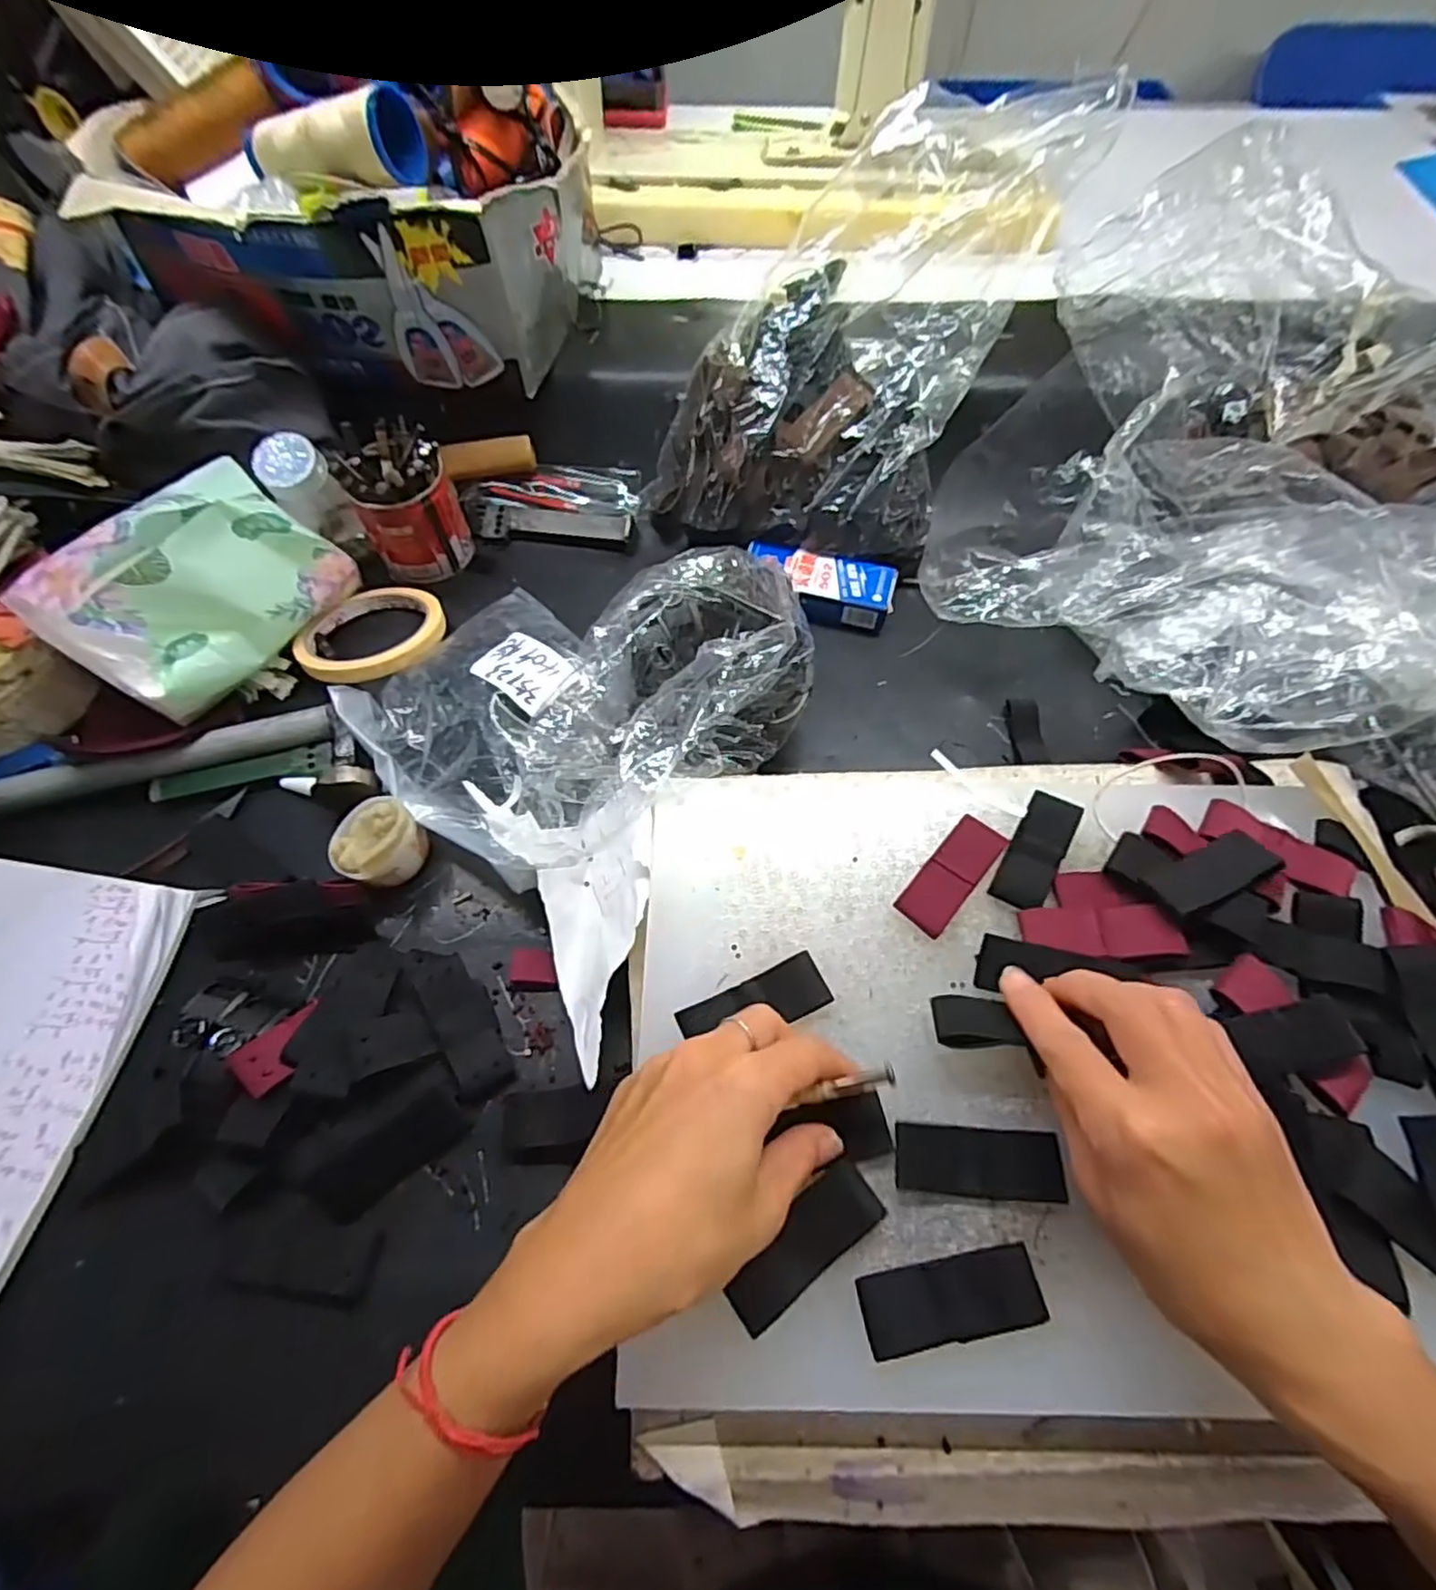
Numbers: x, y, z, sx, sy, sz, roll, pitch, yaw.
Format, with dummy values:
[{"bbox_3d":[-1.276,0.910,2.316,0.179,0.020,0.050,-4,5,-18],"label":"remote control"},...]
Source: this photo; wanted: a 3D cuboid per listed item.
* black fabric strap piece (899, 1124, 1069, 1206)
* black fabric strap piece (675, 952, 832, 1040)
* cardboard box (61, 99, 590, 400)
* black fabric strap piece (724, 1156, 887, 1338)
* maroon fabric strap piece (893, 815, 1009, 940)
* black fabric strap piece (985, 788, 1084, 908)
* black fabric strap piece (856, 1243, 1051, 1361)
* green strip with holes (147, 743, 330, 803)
[{"bbox_3d":[0.104,0.147,0.275,0.064,0.004,0.024,2,60,5],"label":"black fabric strap piece"},{"bbox_3d":[0.017,0.094,0.305,0.067,0.004,0.026,-22,50,-13],"label":"black fabric strap piece"},{"bbox_3d":[-0.229,-0.357,0.464,0.271,0.128,0.172,0,62,1],"label":"cardboard box"},{"bbox_3d":[0.033,0.172,0.263,0.065,0.006,0.024,-34,67,-16],"label":"black fabric strap piece"},{"bbox_3d":[0.115,0.039,0.336,0.024,0.007,0.066,38,69,19],"label":"maroon fabric strap piece"},{"bbox_3d":[0.159,0.027,0.341,0.025,0.007,0.065,30,66,15],"label":"black fabric strap piece"},{"bbox_3d":[0.087,0.189,0.256,0.066,0.004,0.025,-11,58,-3],"label":"black fabric strap piece"},{"bbox_3d":[-0.285,-0.014,0.411,0.099,0.010,0.020,-11,63,-5],"label":"green strip with holes"}]

